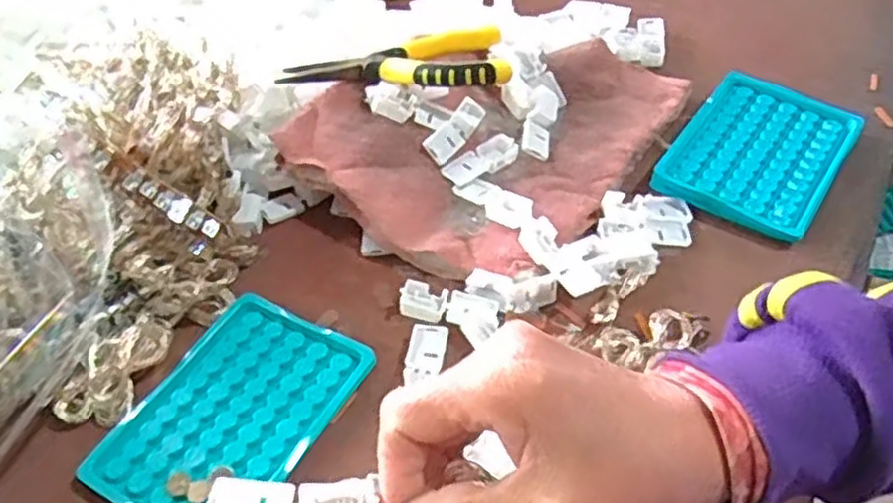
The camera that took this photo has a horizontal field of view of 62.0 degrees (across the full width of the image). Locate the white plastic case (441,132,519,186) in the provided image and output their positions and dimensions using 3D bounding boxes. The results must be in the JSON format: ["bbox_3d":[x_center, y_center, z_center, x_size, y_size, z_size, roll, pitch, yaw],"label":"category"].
[{"bbox_3d":[0.023,-0.062,0.494,0.054,0.008,0.024,-31,54,-23],"label":"white plastic case"}]

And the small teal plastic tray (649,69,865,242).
[{"bbox_3d":[0.210,-0.069,0.496,0.098,0.011,0.131,27,56,25],"label":"small teal plastic tray"}]

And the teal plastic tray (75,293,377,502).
[{"bbox_3d":[-0.113,0.084,0.390,0.098,0.009,0.130,23,54,23],"label":"teal plastic tray"}]

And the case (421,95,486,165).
[{"bbox_3d":[0.006,-0.081,0.493,0.019,0.004,0.051,40,71,-2],"label":"case"}]

